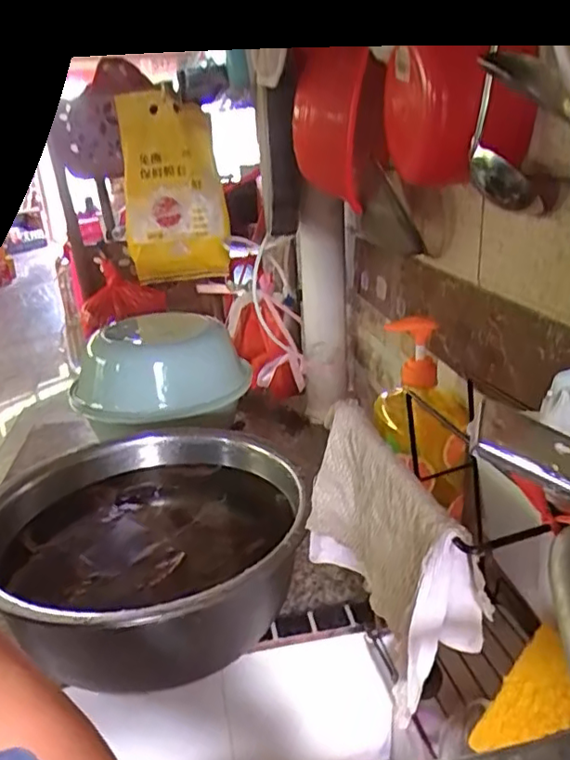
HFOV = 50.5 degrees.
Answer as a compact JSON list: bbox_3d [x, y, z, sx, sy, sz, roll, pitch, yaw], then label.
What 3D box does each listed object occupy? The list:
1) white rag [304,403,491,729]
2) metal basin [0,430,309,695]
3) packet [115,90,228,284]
[{"bbox_3d":[0.060,0.107,0.401,0.045,0.129,0.175,-11,22,-19],"label":"white rag"},{"bbox_3d":[-0.130,0.167,0.643,0.310,0.105,0.291,-3,20,1],"label":"metal basin"},{"bbox_3d":[-0.233,-0.399,1.256,0.203,0.373,0.063,-5,5,5],"label":"packet"}]

